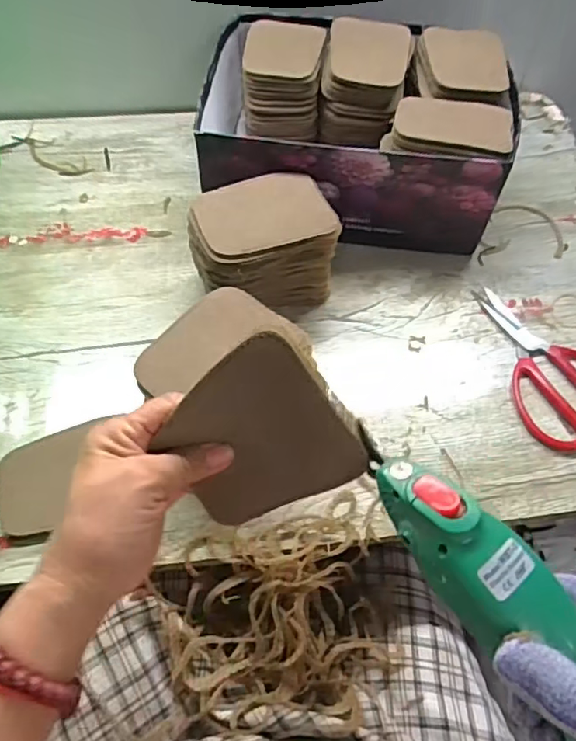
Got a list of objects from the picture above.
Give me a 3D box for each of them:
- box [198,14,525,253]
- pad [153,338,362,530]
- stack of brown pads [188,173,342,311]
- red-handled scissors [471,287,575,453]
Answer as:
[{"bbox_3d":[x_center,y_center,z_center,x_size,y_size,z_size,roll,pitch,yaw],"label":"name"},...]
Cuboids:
[{"bbox_3d":[0.074,-0.277,0.650,0.320,0.131,0.260,4,56,0],"label":"box"},{"bbox_3d":[-0.022,0.039,0.310,0.086,0.110,0.011,53,30,-8],"label":"pad"},{"bbox_3d":[-0.025,-0.114,0.558,0.129,0.100,0.104,-10,57,-9],"label":"stack of brown pads"},{"bbox_3d":[0.251,-0.012,0.551,0.108,0.009,0.184,-11,58,-10],"label":"red-handled scissors"}]

